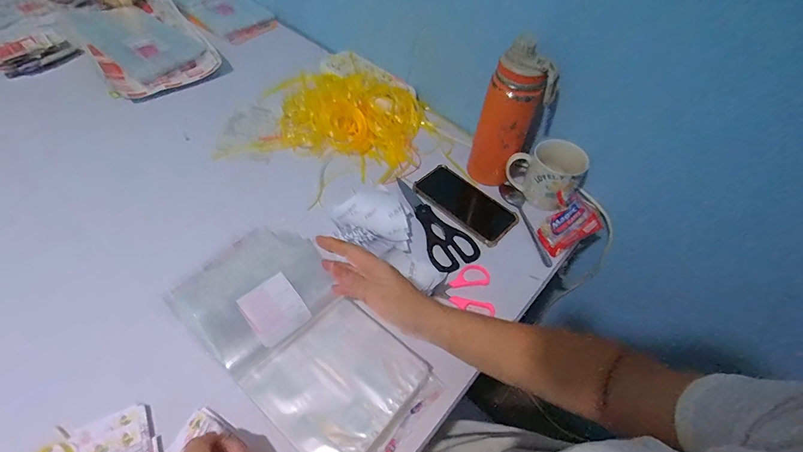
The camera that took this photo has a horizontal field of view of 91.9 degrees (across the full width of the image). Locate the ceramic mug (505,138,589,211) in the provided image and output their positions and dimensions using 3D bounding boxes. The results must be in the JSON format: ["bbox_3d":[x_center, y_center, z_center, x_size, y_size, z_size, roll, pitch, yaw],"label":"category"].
[{"bbox_3d":[0.234,-0.090,0.623,0.110,0.074,0.072,36,58,20],"label":"ceramic mug"}]

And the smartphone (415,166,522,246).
[{"bbox_3d":[0.104,-0.041,0.631,0.168,0.013,0.085,39,60,22],"label":"smartphone"}]

